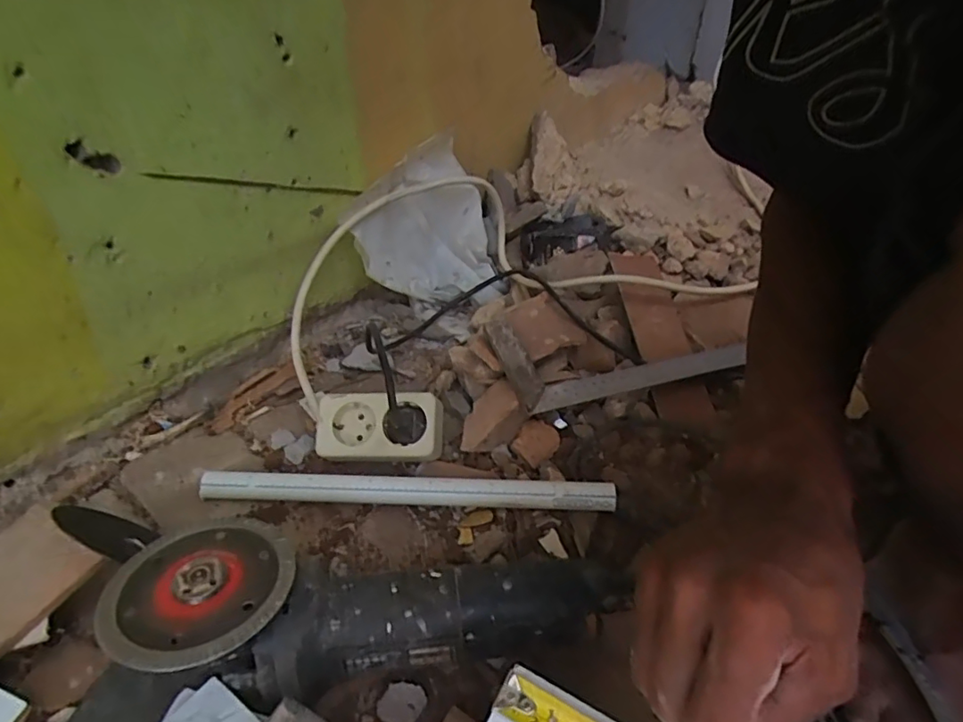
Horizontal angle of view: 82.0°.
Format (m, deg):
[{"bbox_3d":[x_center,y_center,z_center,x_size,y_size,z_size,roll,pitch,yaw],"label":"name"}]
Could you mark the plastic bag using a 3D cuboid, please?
[{"bbox_3d":[-0.053,-0.147,0.655,0.172,0.180,0.073,-40,38,-18],"label":"plastic bag"}]

